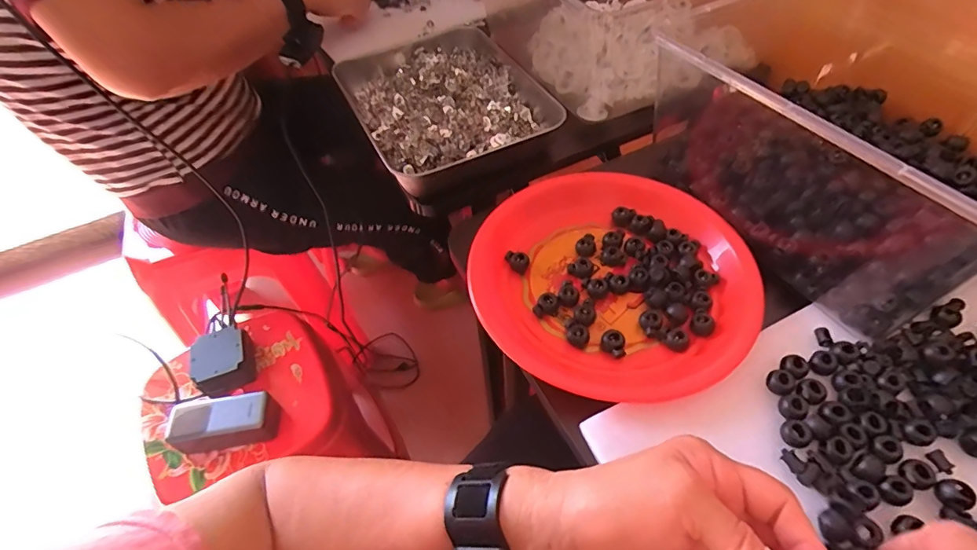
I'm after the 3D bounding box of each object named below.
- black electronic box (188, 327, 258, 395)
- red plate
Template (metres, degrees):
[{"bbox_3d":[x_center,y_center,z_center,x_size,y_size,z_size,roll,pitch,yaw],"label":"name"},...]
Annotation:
[{"bbox_3d":[-0.396,0.131,0.720,0.081,0.049,0.095,-24,55,-14],"label":"black electronic box"},{"bbox_3d":[0.106,0.000,0.400,0.222,0.032,0.220,-2,53,2],"label":"red plate"}]

